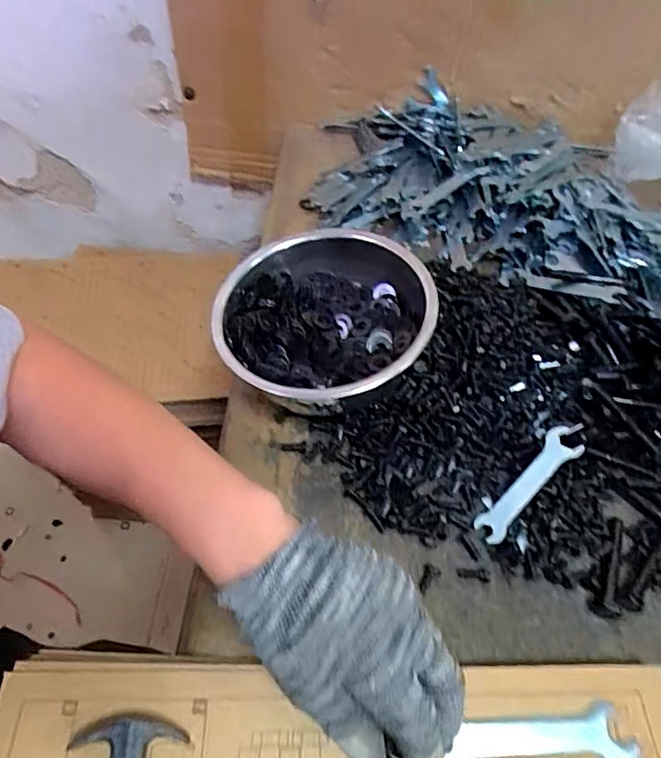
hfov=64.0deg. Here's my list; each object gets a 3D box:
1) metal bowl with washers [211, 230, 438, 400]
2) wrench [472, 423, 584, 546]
[{"bbox_3d":[-0.005,-0.042,0.428,0.155,0.079,0.165,2,51,-3],"label":"metal bowl with washers"},{"bbox_3d":[0.146,0.074,0.389,0.112,0.007,0.027,-37,50,-22],"label":"wrench"}]

